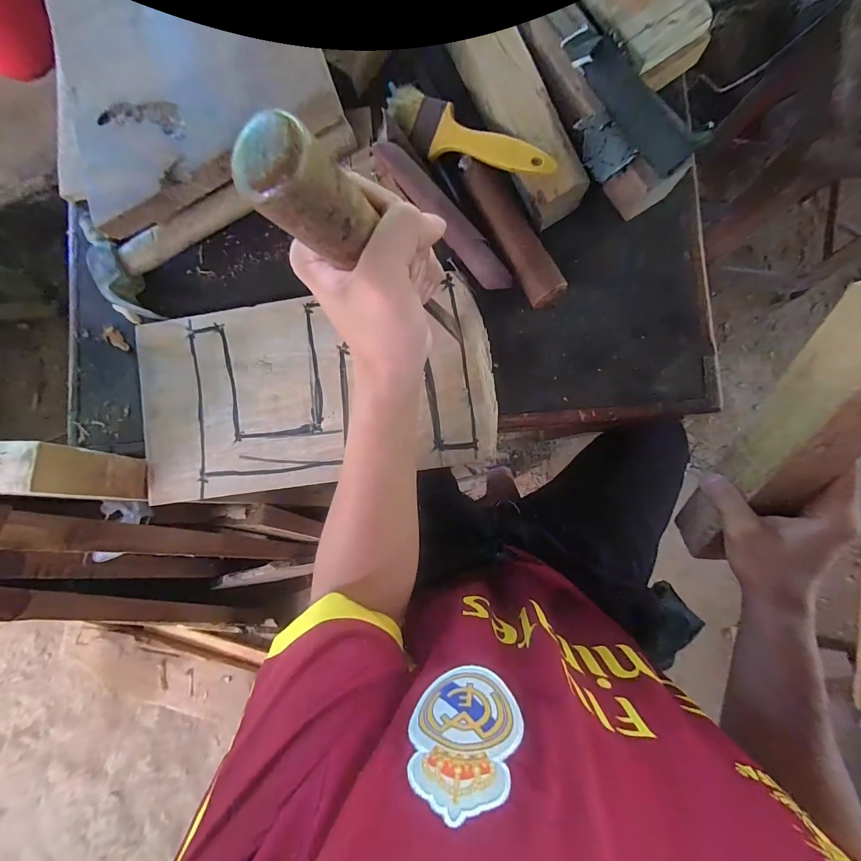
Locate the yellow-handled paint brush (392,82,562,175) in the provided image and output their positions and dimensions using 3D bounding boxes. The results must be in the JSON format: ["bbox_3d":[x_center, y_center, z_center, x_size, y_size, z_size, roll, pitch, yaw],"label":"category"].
[{"bbox_3d":[0.028,-0.254,0.328,0.179,0.018,0.037,38,91,20],"label":"yellow-handled paint brush"}]

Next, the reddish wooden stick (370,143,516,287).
[{"bbox_3d":[0.012,-0.188,0.332,0.026,0.011,0.162,-41,92,17],"label":"reddish wooden stick"}]

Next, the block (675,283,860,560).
[{"bbox_3d":[0.259,0.011,0.273,0.052,0.250,0.049,8,44,7],"label":"block"}]

